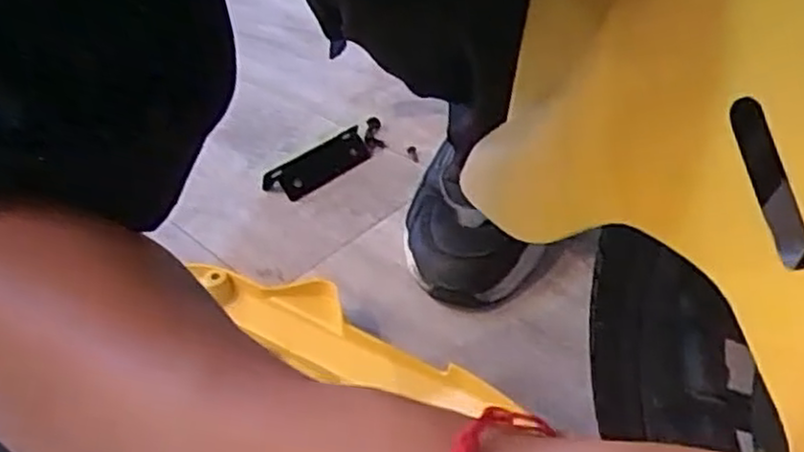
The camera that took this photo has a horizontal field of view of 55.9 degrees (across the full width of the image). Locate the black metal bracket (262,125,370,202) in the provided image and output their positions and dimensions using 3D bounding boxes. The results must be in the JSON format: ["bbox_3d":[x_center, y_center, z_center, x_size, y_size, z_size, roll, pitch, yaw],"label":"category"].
[{"bbox_3d":[-0.075,-0.058,0.704,0.043,0.017,0.103,28,48,37],"label":"black metal bracket"}]

